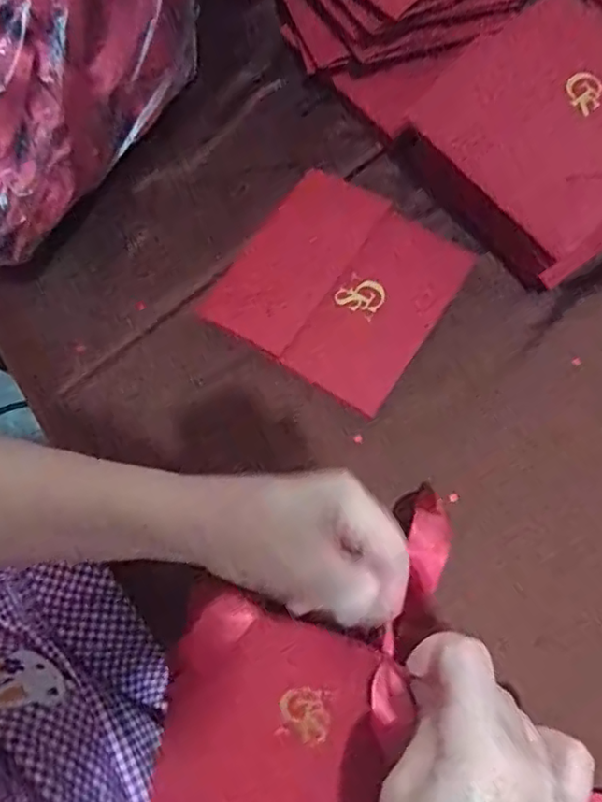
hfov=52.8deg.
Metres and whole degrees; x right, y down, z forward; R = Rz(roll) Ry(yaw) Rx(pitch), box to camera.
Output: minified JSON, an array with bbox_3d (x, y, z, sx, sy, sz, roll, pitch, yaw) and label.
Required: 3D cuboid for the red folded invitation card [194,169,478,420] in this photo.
[{"bbox_3d":[0.026,-0.079,0.414,0.136,0.006,0.136,33,77,9],"label":"red folded invitation card"}]

